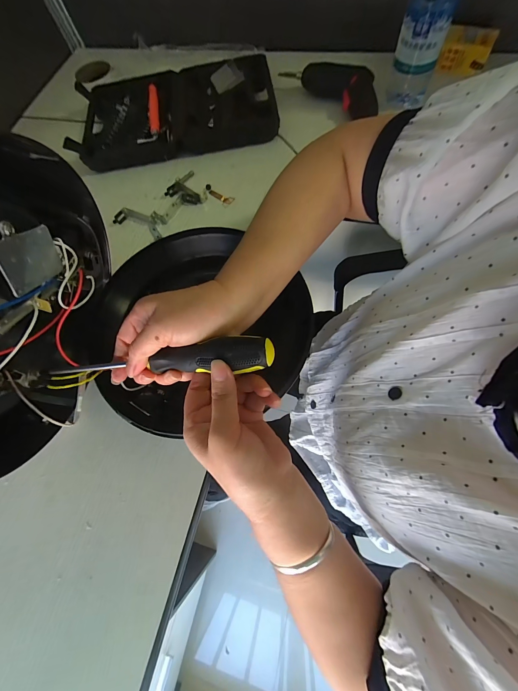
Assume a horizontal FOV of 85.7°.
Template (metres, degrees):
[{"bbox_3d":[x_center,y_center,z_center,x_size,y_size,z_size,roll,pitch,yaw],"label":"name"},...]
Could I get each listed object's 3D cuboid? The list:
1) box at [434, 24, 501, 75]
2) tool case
[{"bbox_3d":[0.338,-0.484,0.459,0.075,0.043,0.048,16,71,11],"label":"box"},{"bbox_3d":[-0.149,-0.416,0.483,0.340,0.032,0.209,-12,68,1],"label":"tool case"}]

